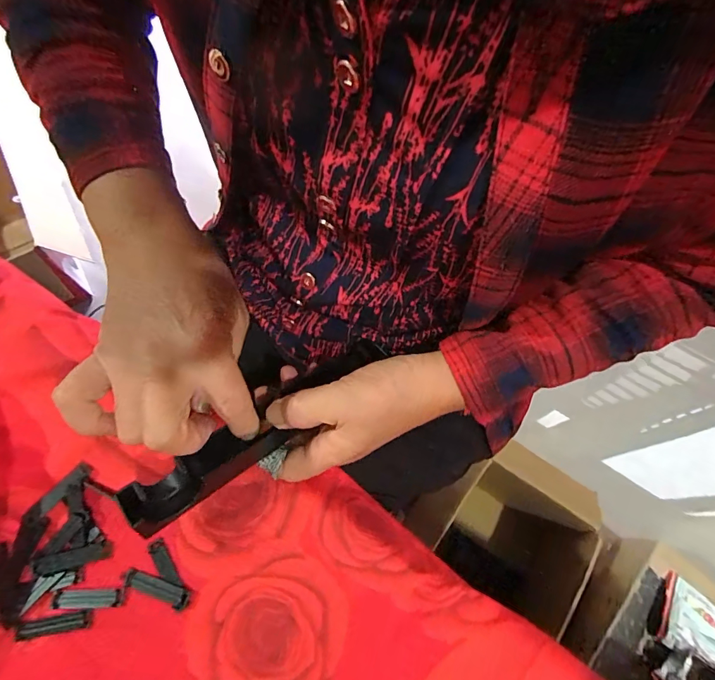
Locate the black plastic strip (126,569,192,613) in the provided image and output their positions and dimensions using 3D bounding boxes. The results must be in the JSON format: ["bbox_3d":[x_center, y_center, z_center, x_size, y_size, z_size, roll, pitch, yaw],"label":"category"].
[{"bbox_3d":[-0.128,0.159,0.264,0.044,0.004,0.011,20,68,9],"label":"black plastic strip"}]

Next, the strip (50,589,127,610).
[{"bbox_3d":[-0.170,0.163,0.260,0.043,0.004,0.010,-2,66,0],"label":"strip"}]

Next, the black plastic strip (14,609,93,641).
[{"bbox_3d":[-0.189,0.178,0.258,0.045,0.005,0.010,-9,67,-3],"label":"black plastic strip"}]

